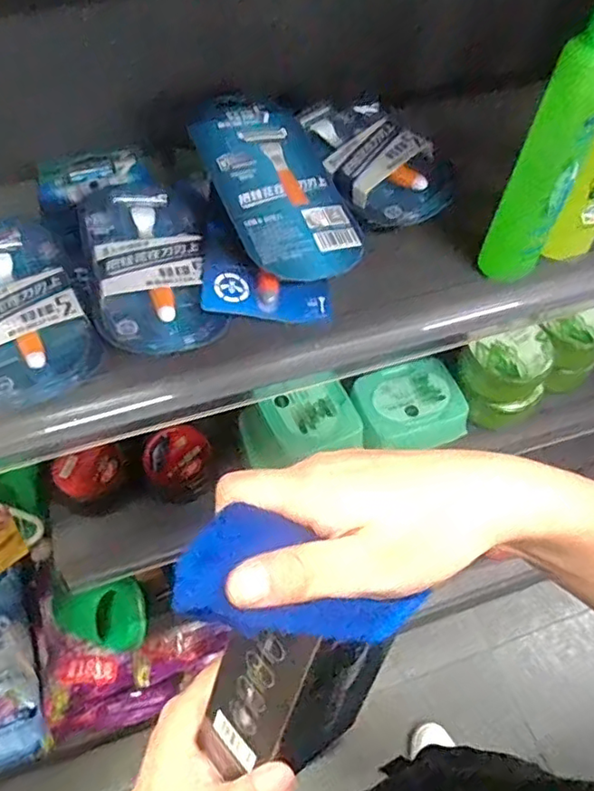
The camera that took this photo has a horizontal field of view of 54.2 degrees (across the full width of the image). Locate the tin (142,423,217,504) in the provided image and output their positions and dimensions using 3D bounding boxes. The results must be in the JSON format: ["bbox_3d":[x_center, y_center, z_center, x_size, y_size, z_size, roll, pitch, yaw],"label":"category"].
[{"bbox_3d":[-0.134,0.079,0.661,0.067,0.067,0.079,26,61,16],"label":"tin"}]

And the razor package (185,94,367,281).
[{"bbox_3d":[-0.020,-0.163,0.463,0.096,0.030,0.179,-16,70,-24],"label":"razor package"}]

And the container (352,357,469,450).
[{"bbox_3d":[0.131,0.019,0.692,0.129,0.059,0.090,-21,59,-12],"label":"container"}]

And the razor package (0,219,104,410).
[{"bbox_3d":[-0.216,-0.075,0.439,0.089,0.030,0.180,-26,61,-15],"label":"razor package"}]

